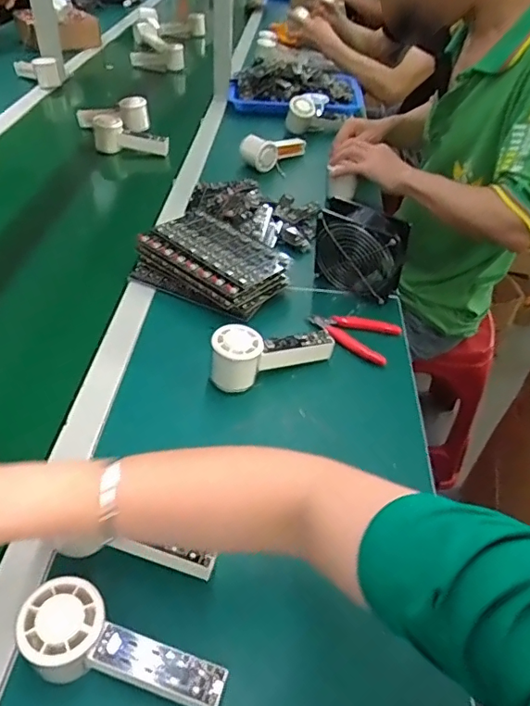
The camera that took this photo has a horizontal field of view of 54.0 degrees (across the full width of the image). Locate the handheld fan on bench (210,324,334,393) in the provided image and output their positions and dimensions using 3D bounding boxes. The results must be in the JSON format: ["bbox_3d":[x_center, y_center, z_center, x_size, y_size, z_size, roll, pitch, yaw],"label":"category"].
[{"bbox_3d":[0.007,-0.003,0.620,0.149,0.067,0.048,-17,48,-21],"label":"handheld fan on bench"}]

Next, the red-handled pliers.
[{"bbox_3d":[0.112,-0.026,0.685,0.114,0.026,0.068,22,47,18],"label":"red-handled pliers"}]

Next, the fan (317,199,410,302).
[{"bbox_3d":[0.128,-0.144,0.717,0.129,0.119,0.048,30,49,24],"label":"fan"}]

